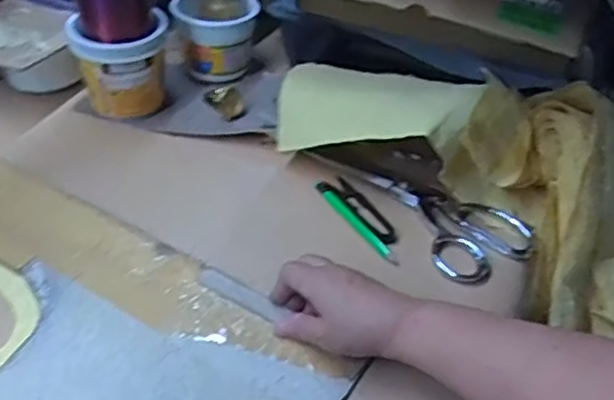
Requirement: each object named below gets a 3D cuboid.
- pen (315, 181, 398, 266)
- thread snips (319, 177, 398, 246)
[{"bbox_3d":[0.042,0.017,0.571,0.010,0.009,0.117,-22,47,-25],"label":"pen"},{"bbox_3d":[0.050,0.006,0.594,0.024,0.004,0.100,-21,48,-25],"label":"thread snips"}]

